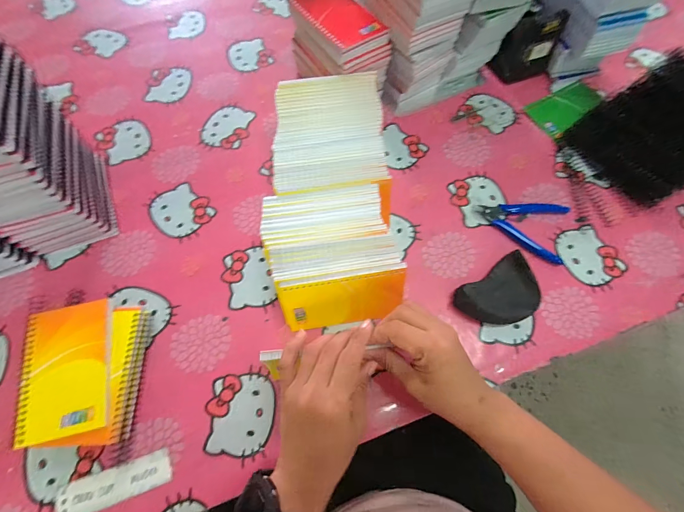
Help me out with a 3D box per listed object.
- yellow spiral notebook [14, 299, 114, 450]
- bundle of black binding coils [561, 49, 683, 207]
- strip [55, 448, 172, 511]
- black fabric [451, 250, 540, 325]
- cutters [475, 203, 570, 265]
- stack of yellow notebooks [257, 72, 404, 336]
[{"bbox_3d":[-0.285,0.114,0.332,0.081,0.011,0.130,-11,67,-10],"label":"yellow spiral notebook"},{"bbox_3d":[0.428,-0.169,0.435,0.160,0.021,0.155,-41,69,20],"label":"bundle of black binding coils"},{"bbox_3d":[-0.226,0.226,0.320,0.106,0.004,0.030,-18,69,-8],"label":"strip"},{"bbox_3d":[0.190,0.048,0.386,0.097,0.021,0.067,-30,71,-12],"label":"black fabric"},{"bbox_3d":[0.241,-0.047,0.432,0.114,0.006,0.084,21,69,8],"label":"cutters"},{"bbox_3d":[-0.015,-0.073,0.403,0.145,0.079,0.329,-4,68,-2],"label":"stack of yellow notebooks"}]

